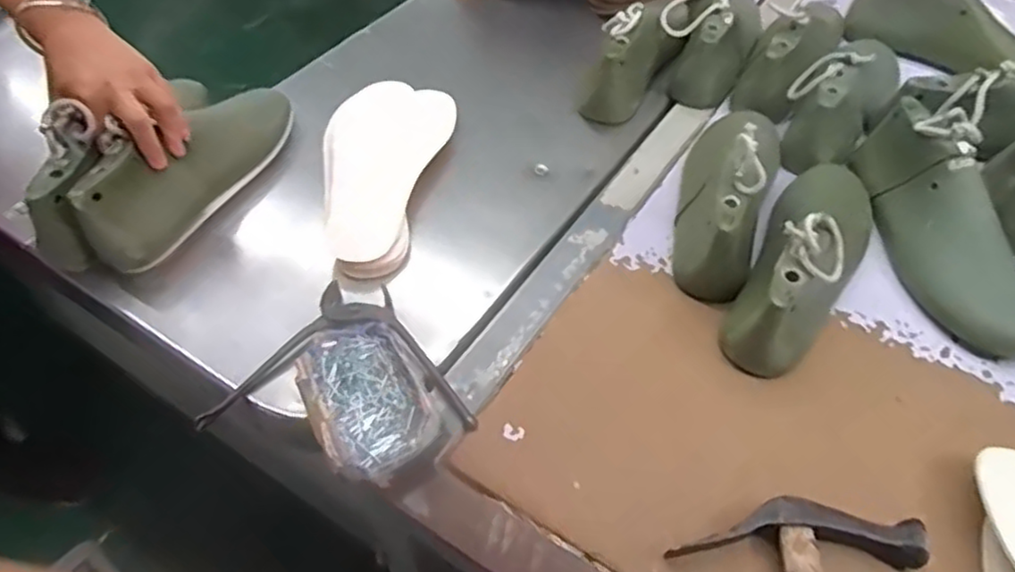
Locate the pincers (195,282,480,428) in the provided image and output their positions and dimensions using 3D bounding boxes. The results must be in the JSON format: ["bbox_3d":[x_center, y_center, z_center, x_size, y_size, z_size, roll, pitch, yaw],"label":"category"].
[{"bbox_3d":[-0.127,0.050,0.541,0.202,0.018,0.143,0,50,-1],"label":"pincers"}]

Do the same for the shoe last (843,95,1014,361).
[{"bbox_3d":[0.379,-0.062,0.589,0.071,0.089,0.249,-5,50,-5],"label":"shoe last"}]

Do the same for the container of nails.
[{"bbox_3d":[-0.104,0.080,0.499,0.078,0.033,0.131,-21,53,-18],"label":"container of nails"}]

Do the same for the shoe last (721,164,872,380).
[{"bbox_3d":[0.256,-0.039,0.560,0.079,0.097,0.242,26,54,20],"label":"shoe last"}]

